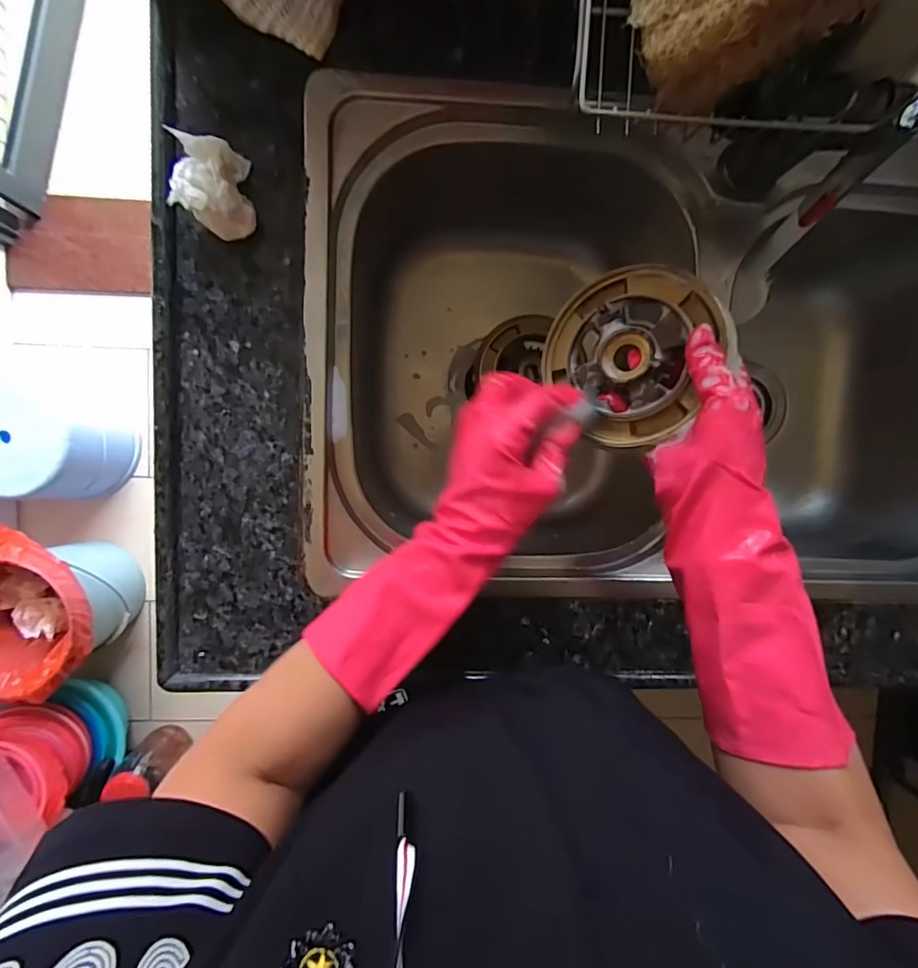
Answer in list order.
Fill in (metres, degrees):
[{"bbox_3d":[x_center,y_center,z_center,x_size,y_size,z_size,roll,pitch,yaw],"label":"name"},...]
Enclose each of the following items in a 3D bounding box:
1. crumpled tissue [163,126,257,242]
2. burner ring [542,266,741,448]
[{"bbox_3d":[-0.182,-0.216,0.351,0.052,0.040,0.064,-3,94,-5],"label":"crumpled tissue"},{"bbox_3d":[0.128,-0.098,0.355,0.117,0.019,0.129,-40,70,24],"label":"burner ring"}]

